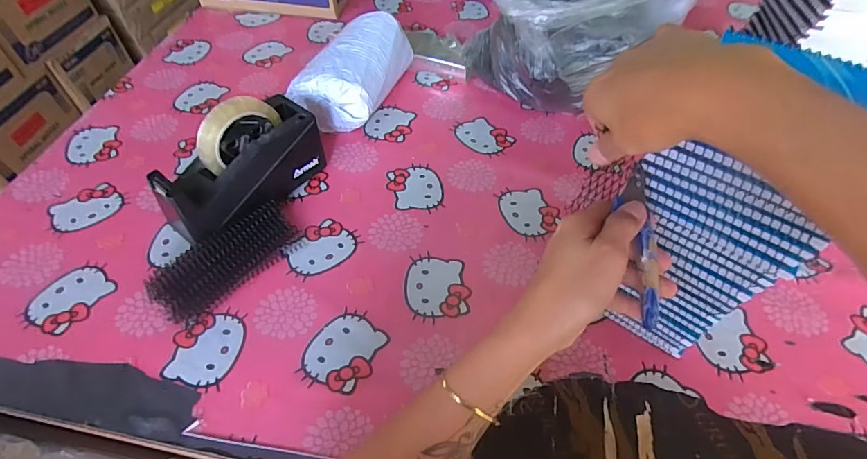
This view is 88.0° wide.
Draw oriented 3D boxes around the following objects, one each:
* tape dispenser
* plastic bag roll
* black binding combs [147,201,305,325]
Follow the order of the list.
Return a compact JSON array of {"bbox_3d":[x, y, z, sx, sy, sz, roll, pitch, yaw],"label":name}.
[{"bbox_3d":[-0.231,-0.079,0.551,0.083,0.130,0.199,35,60,24],"label":"tape dispenser"},{"bbox_3d":[-0.121,-0.235,0.687,0.123,0.107,0.185,16,54,12],"label":"plastic bag roll"},{"bbox_3d":[-0.230,0.033,0.518,0.067,0.033,0.171,35,60,24],"label":"black binding combs"}]

